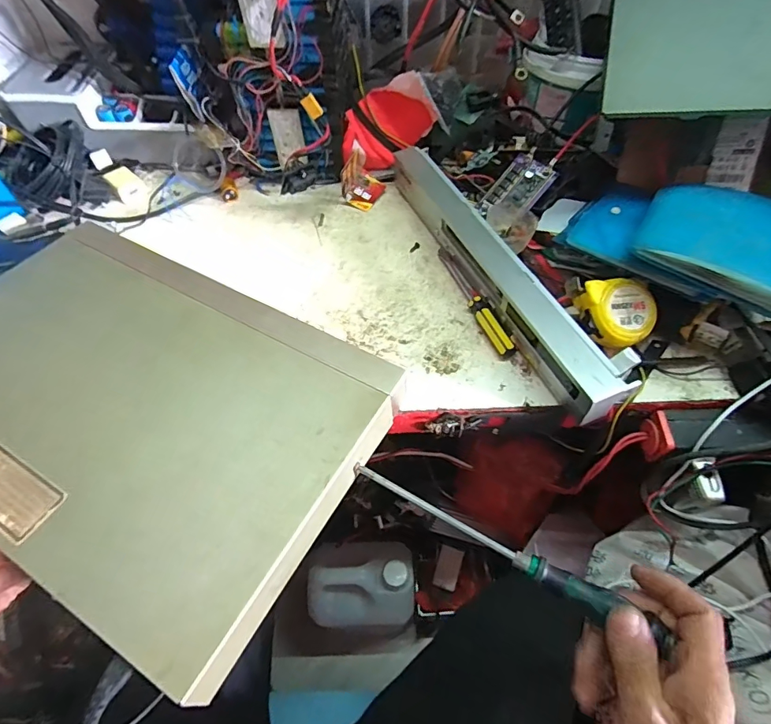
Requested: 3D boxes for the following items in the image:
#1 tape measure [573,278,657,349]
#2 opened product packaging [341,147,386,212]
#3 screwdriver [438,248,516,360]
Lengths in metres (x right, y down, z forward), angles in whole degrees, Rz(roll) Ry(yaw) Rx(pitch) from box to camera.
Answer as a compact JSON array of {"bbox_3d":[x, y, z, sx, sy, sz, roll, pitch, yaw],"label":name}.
[{"bbox_3d":[0.229,-0.048,0.450,0.067,0.035,0.065,1,82,-4],"label":"tape measure"},{"bbox_3d":[-0.031,-0.243,0.604,0.045,0.050,0.054,22,58,16],"label":"opened product packaging"},{"bbox_3d":[0.096,-0.072,0.500,0.019,0.018,0.166,-18,56,-11],"label":"screwdriver"}]

